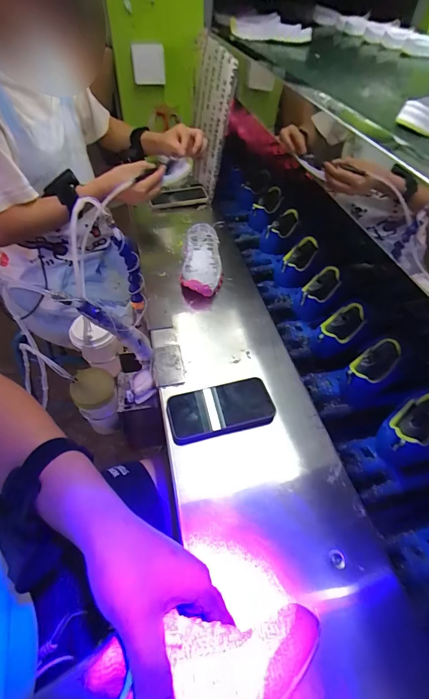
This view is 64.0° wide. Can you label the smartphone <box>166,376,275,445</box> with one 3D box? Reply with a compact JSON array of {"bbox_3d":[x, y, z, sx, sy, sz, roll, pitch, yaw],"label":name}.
[{"bbox_3d":[0.009,0.092,0.536,0.158,0.020,0.079,-10,48,-12],"label":"smartphone"}]

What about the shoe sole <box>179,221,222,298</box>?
[{"bbox_3d":[-0.028,-0.207,0.794,0.089,0.040,0.259,1,47,-2],"label":"shoe sole"}]

